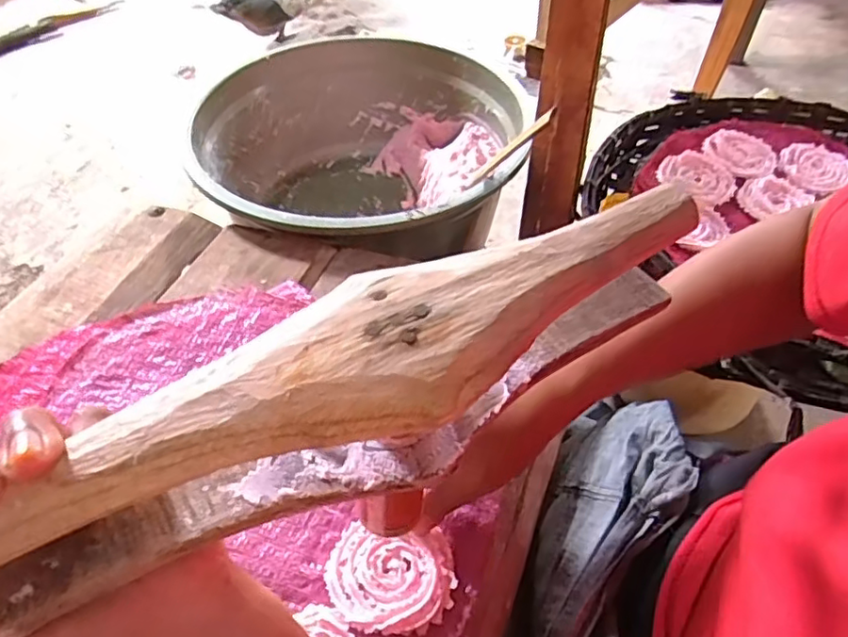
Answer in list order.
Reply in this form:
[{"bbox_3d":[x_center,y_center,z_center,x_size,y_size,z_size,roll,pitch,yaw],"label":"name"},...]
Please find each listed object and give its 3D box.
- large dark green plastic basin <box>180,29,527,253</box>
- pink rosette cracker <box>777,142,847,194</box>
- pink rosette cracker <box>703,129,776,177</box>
[{"bbox_3d":[-0.078,-0.187,0.790,0.379,0.180,0.403,-2,48,2],"label":"large dark green plastic basin"},{"bbox_3d":[0.429,-0.166,0.663,0.072,0.008,0.090,22,53,22],"label":"pink rosette cracker"},{"bbox_3d":[0.352,-0.185,0.672,0.075,0.018,0.082,22,53,22],"label":"pink rosette cracker"}]

